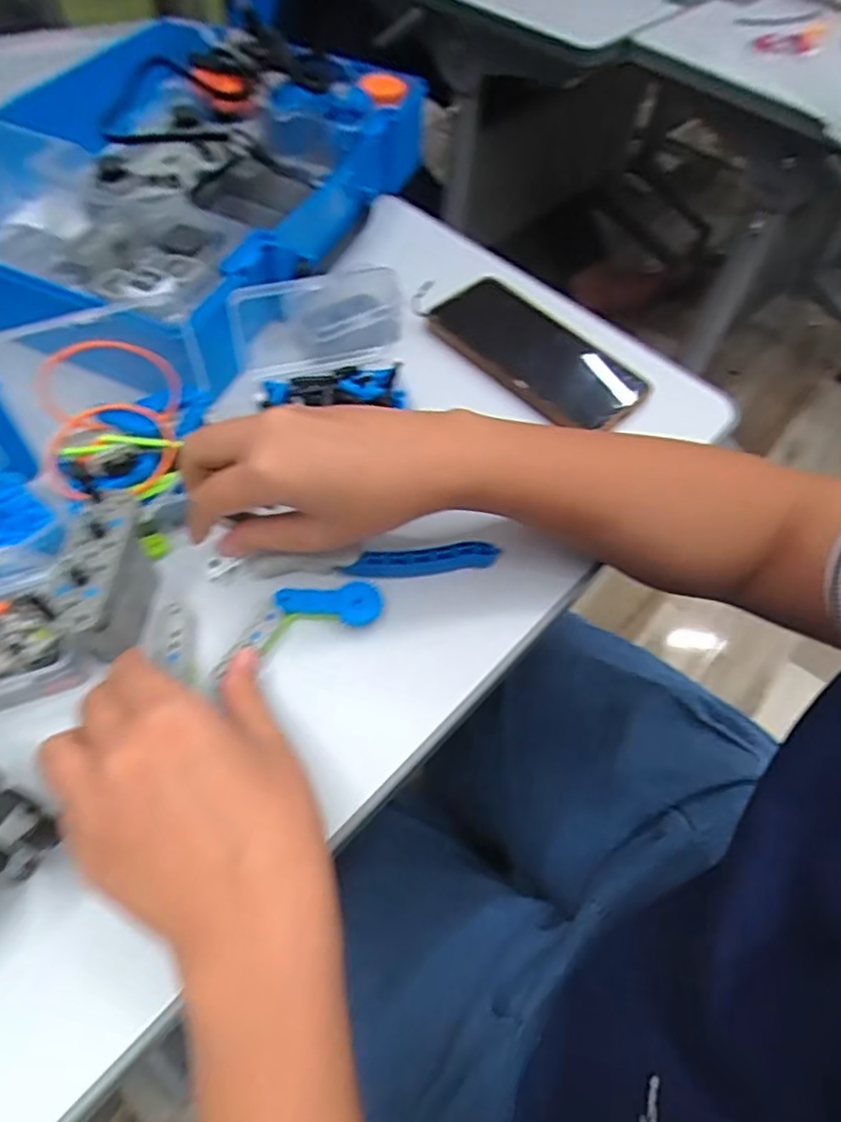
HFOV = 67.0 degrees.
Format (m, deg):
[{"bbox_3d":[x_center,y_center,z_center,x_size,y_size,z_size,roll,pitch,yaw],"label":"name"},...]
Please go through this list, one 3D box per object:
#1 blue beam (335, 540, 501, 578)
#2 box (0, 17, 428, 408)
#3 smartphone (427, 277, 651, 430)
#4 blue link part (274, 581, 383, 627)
[{"bbox_3d":[0.000,-0.001,0.357,0.086,0.014,0.011,-5,57,-6],"label":"blue beam"},{"bbox_3d":[-0.181,-0.285,0.472,0.288,0.079,0.351,21,58,10],"label":"box"},{"bbox_3d":[0.083,-0.151,0.459,0.160,0.016,0.072,39,63,20],"label":"smartphone"},{"bbox_3d":[-0.048,0.024,0.339,0.054,0.004,0.022,-4,77,-4],"label":"blue link part"}]

